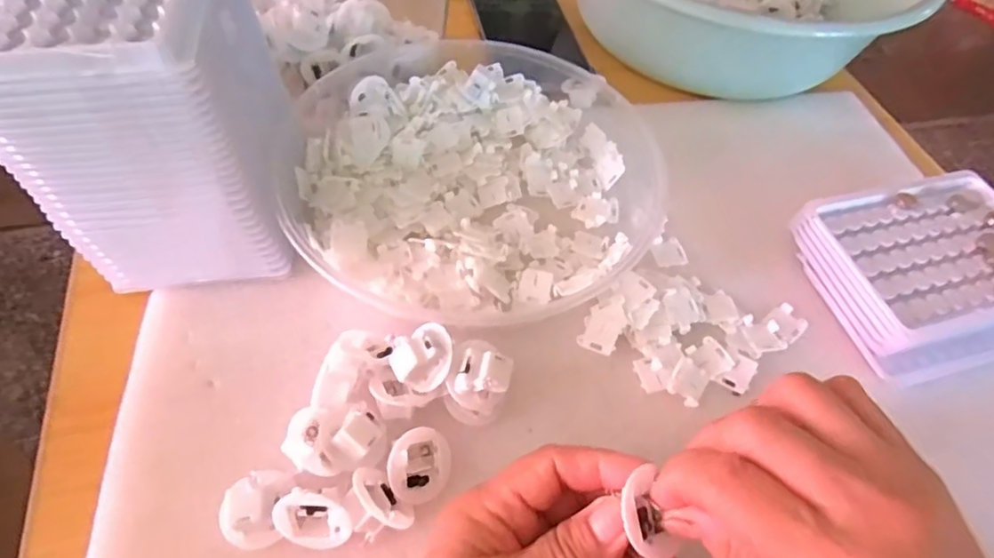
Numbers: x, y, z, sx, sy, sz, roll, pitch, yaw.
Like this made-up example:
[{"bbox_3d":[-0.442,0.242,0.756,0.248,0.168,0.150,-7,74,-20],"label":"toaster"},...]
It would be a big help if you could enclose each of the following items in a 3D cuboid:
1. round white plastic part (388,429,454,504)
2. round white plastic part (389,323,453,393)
[{"bbox_3d":[-0.037,0.085,0.272,0.032,0.011,0.032,6,80,-36],"label":"round white plastic part"},{"bbox_3d":[-0.035,0.039,0.283,0.028,0.018,0.026,2,55,-3],"label":"round white plastic part"}]

